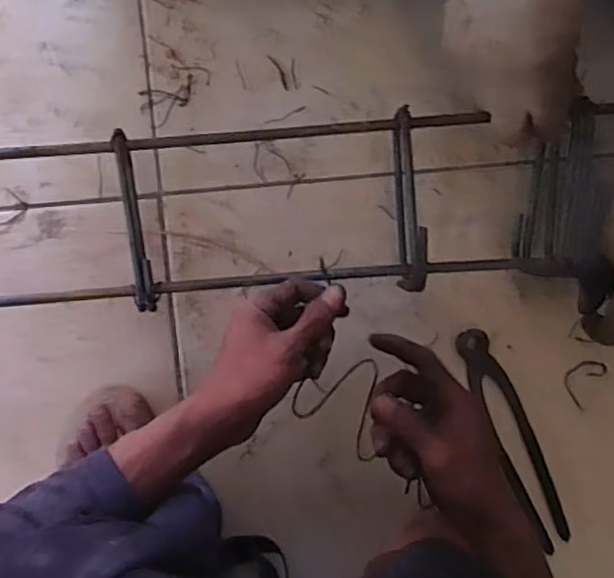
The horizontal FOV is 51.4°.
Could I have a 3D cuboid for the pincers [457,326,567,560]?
[{"bbox_3d":[0.193,0.138,0.594,0.038,0.022,0.214,-23,96,-2],"label":"pincers"}]

